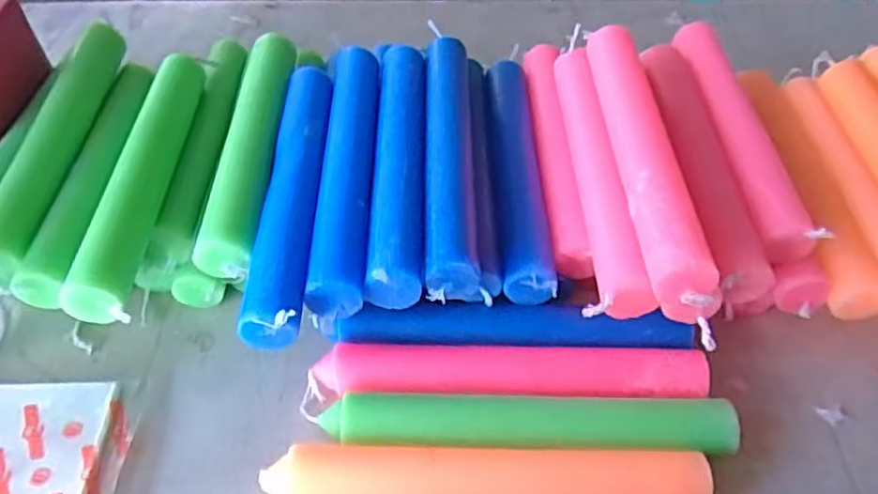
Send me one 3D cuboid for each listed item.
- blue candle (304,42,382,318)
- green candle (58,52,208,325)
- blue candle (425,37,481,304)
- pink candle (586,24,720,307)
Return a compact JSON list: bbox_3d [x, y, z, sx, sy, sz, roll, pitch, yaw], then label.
[{"bbox_3d":[-0.052,-0.051,0.403,0.027,0.020,0.207,0,49,-1],"label":"blue candle"},{"bbox_3d":[-0.164,-0.043,0.384,0.025,0.025,0.189,-1,49,-1],"label":"green candle"},{"bbox_3d":[0.006,-0.058,0.408,0.026,0.022,0.204,0,49,-1],"label":"blue candle"},{"bbox_3d":[0.108,-0.058,0.370,0.026,0.023,0.199,0,49,-1],"label":"pink candle"}]

